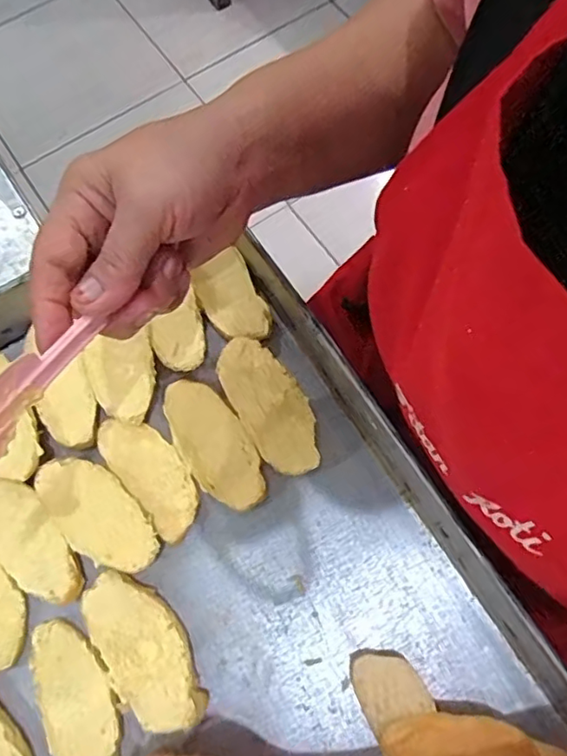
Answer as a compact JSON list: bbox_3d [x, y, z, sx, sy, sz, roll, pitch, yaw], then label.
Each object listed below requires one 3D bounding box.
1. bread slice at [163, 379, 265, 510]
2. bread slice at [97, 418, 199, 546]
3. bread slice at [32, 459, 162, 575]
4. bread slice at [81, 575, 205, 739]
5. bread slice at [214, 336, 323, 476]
[{"bbox_3d":[-0.044,0.042,0.372,0.041,0.017,0.090,-32,72,-11],"label":"bread slice"},{"bbox_3d":[-0.083,0.060,0.370,0.036,0.015,0.085,-38,74,-13],"label":"bread slice"},{"bbox_3d":[-0.112,0.082,0.352,0.087,0.019,0.041,43,75,15],"label":"bread slice"},{"bbox_3d":[-0.080,0.154,0.334,0.045,0.013,0.092,-30,72,-10],"label":"bread slice"},{"bbox_3d":[-0.008,0.019,0.373,0.042,0.028,0.092,-28,72,-10],"label":"bread slice"}]

